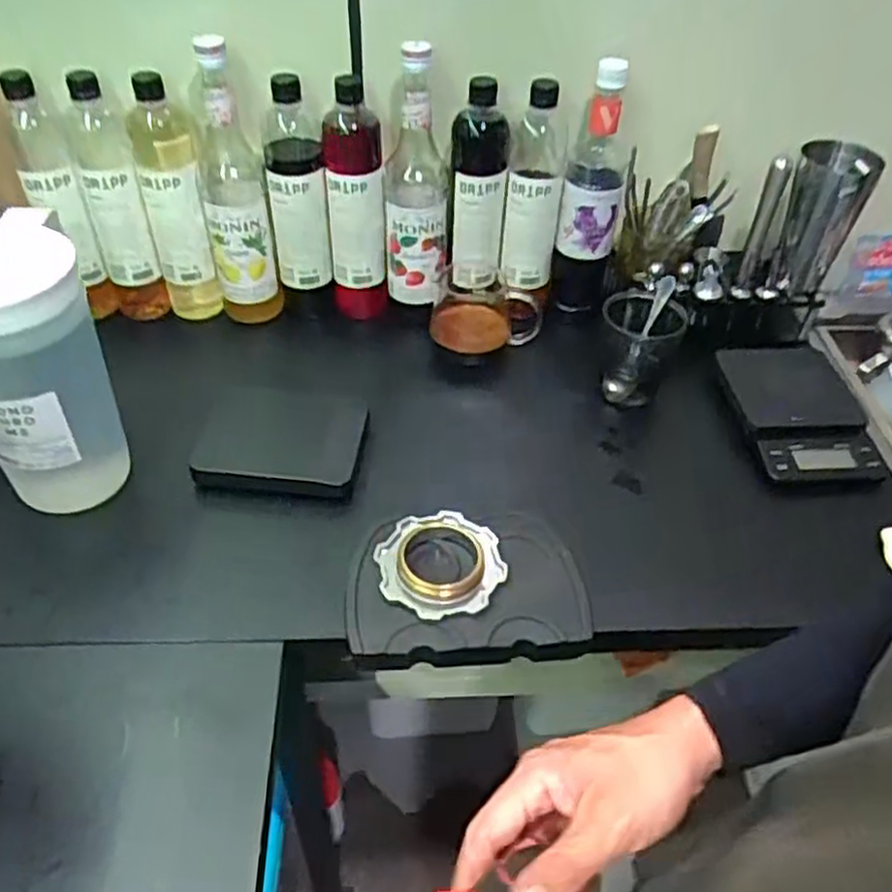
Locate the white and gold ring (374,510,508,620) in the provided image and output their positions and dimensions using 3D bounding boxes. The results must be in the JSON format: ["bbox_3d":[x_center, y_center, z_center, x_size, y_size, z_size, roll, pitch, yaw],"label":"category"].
[{"bbox_3d":[-0.004,0.100,0.664,0.110,0.019,0.103,2,44,-2],"label":"white and gold ring"}]

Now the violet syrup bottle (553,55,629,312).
[{"bbox_3d":[0.169,-0.286,0.863,0.067,0.266,0.069,12,44,9],"label":"violet syrup bottle"}]

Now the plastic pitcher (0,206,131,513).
[{"bbox_3d":[-0.347,-0.055,0.631,0.122,0.238,0.101,-25,50,-26],"label":"plastic pitcher"}]

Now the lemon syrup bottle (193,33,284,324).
[{"bbox_3d":[-0.222,-0.260,0.795,0.071,0.296,0.073,-9,45,-12],"label":"lemon syrup bottle"}]

